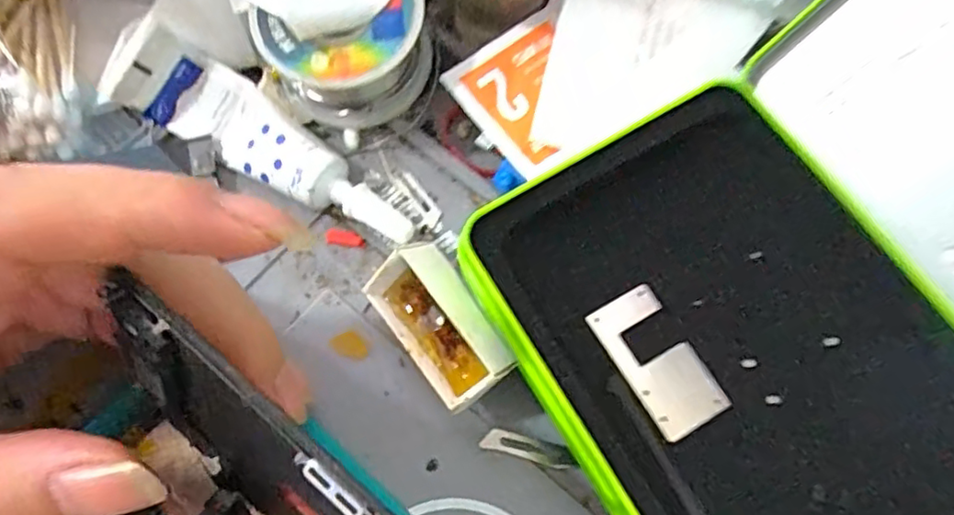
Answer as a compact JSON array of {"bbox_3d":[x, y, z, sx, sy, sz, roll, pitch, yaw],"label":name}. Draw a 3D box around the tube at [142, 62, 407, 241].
[{"bbox_3d":[-0.063,-0.035,0.210,0.100,0.019,0.027,29,72,9],"label":"tube"}]

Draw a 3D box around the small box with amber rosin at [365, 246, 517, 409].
[{"bbox_3d":[-0.010,0.020,0.189,0.028,0.017,0.047,-43,79,13],"label":"small box with amber rosin"}]

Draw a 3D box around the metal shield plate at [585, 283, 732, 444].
[{"bbox_3d":[0.049,0.028,0.170,0.020,0.004,0.039,-28,73,-11],"label":"metal shield plate"}]

